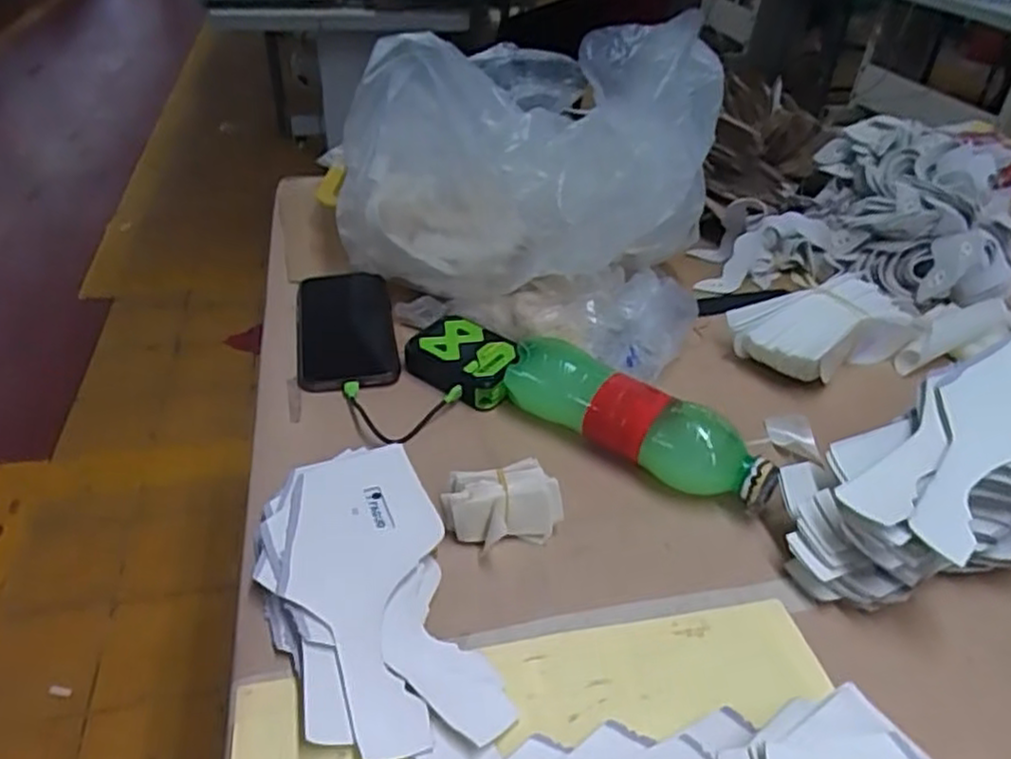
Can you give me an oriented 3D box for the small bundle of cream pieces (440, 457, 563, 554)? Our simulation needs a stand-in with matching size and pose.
[{"bbox_3d":[-0.002,0.084,0.477,0.076,0.040,0.046,-2,37,-7],"label":"small bundle of cream pieces"}]

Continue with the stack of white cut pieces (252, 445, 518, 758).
[{"bbox_3d":[-0.083,0.122,0.427,0.105,0.028,0.201,-13,40,-20],"label":"stack of white cut pieces"}]

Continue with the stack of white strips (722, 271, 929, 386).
[{"bbox_3d":[0.285,-0.045,0.650,0.174,0.062,0.087,-17,41,-25],"label":"stack of white strips"}]

